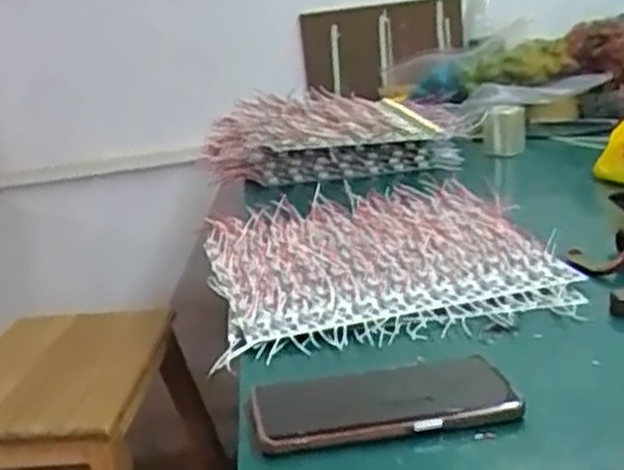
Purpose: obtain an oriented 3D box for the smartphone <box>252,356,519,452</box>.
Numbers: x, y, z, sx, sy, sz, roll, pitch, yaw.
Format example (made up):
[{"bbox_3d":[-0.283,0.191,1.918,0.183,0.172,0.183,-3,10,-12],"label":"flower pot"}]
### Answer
[{"bbox_3d":[0.044,0.104,0.504,0.160,0.011,0.080,-7,20,-6],"label":"smartphone"}]

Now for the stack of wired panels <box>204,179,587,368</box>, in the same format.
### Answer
[{"bbox_3d":[0.057,0.020,0.758,0.305,0.041,0.320,-9,16,-6],"label":"stack of wired panels"}]

